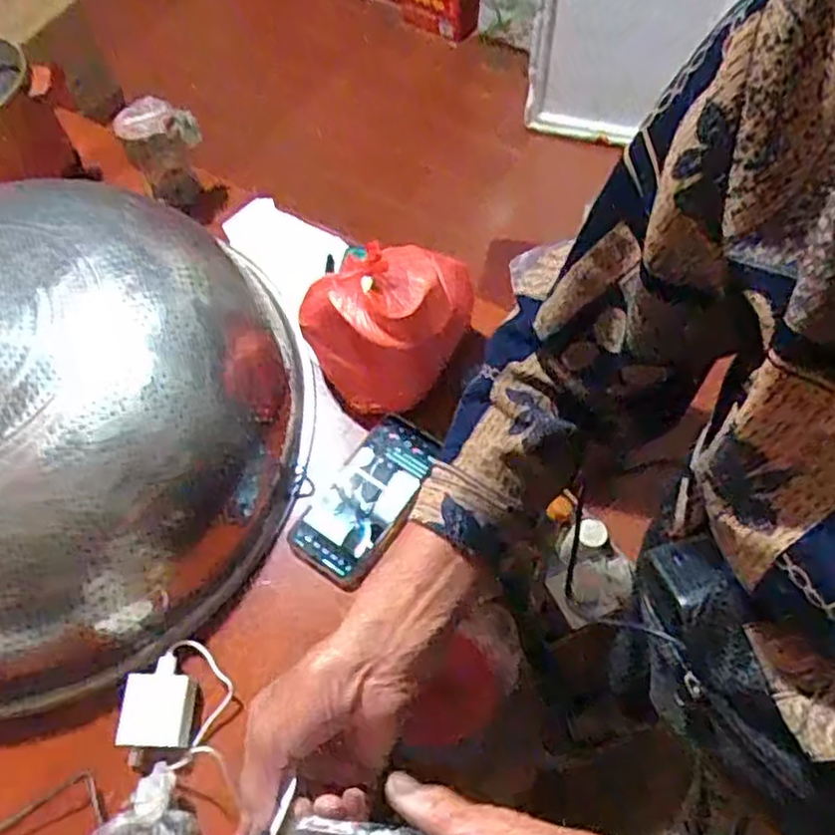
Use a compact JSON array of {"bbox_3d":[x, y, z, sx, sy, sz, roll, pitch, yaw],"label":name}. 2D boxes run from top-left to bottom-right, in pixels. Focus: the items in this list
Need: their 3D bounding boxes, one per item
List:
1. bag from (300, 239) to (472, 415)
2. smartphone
[{"bbox_3d":[-0.024,-0.087,0.739,0.167,0.134,0.119,-12,61,-4],"label":"bag"},{"bbox_3d":[-0.046,0.074,0.729,0.085,0.016,0.171,31,66,18],"label":"smartphone"}]

